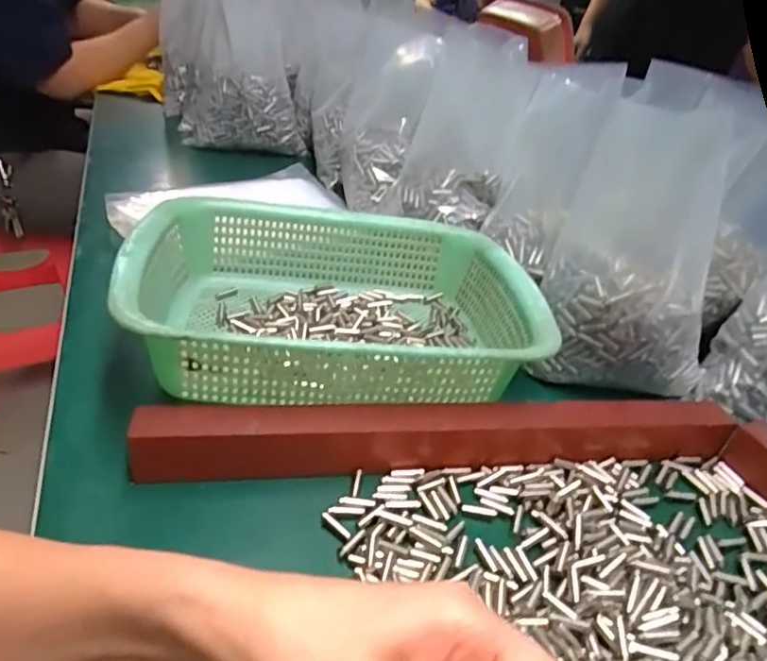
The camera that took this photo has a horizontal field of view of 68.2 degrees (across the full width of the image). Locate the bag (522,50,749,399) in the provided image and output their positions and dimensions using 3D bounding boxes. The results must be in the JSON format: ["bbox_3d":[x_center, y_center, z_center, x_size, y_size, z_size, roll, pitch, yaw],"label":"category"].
[{"bbox_3d":[0.197,-0.066,0.433,0.125,0.235,0.073,14,16,15],"label":"bag"}]

